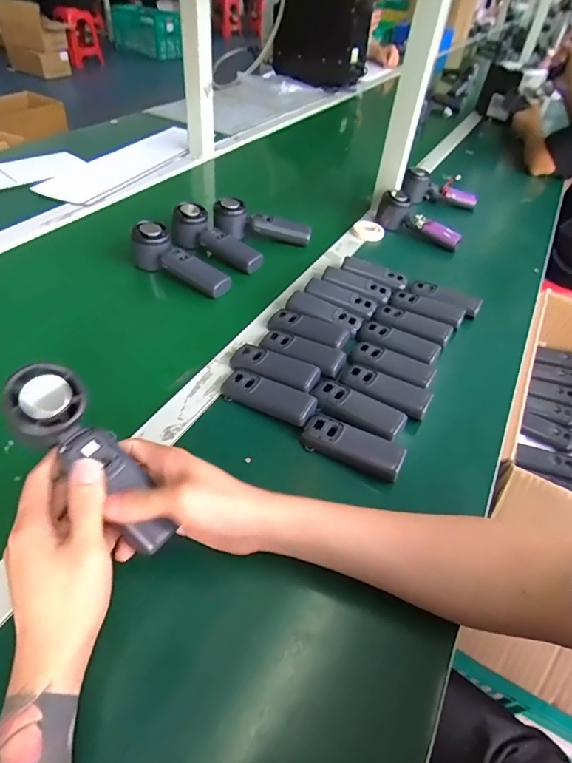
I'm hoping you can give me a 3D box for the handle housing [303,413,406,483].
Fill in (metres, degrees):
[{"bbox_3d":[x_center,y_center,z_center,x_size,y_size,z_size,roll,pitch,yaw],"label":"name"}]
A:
[{"bbox_3d":[0.069,0.066,0.457,0.103,0.018,0.042,25,47,16],"label":"handle housing"}]

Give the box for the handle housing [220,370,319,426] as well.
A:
[{"bbox_3d":[-0.019,0.016,0.494,0.106,0.016,0.041,22,47,13],"label":"handle housing"}]

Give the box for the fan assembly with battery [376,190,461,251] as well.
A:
[{"bbox_3d":[0.243,-0.292,0.802,0.162,0.055,0.041,30,49,21],"label":"fan assembly with battery"}]

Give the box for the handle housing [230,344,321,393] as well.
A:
[{"bbox_3d":[-0.014,-0.016,0.525,0.107,0.017,0.046,21,46,12],"label":"handle housing"}]

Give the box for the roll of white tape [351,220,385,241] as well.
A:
[{"bbox_3d":[0.152,-0.278,0.811,0.058,0.017,0.058,15,45,7],"label":"roll of white tape"}]

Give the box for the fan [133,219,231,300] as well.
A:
[{"bbox_3d":[-0.152,-0.179,0.640,0.160,0.054,0.046,26,48,17],"label":"fan"}]

